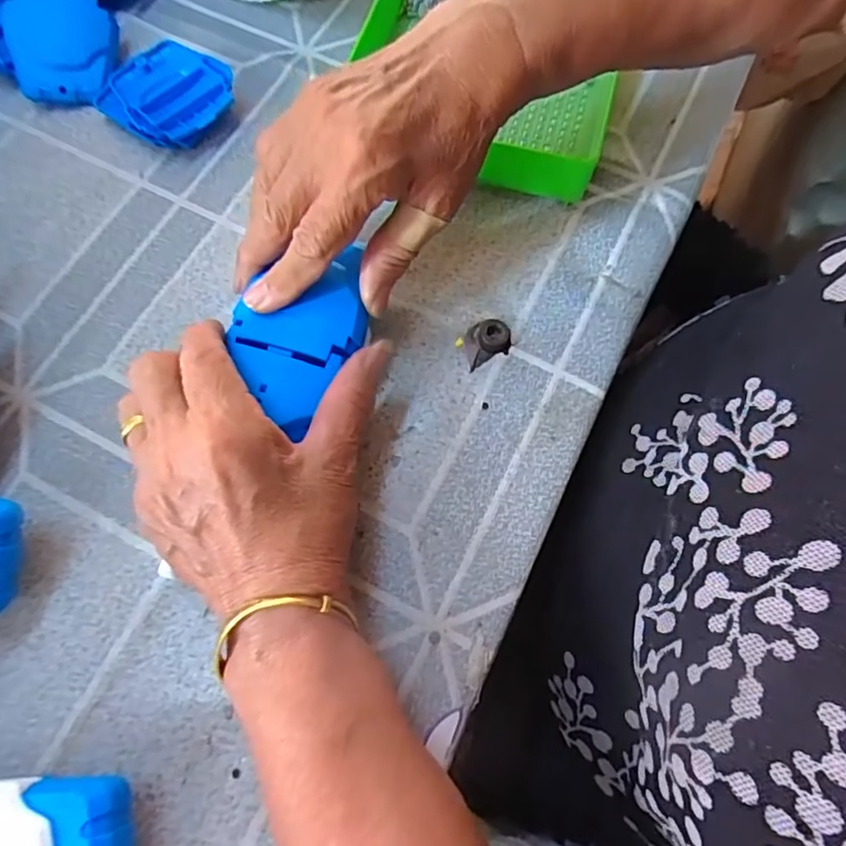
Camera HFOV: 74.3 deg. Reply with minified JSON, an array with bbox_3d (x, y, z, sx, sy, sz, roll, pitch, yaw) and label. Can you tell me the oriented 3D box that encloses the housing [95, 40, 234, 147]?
[{"bbox_3d":[-0.147,-0.188,0.325,0.063,0.020,0.063,0,73,1],"label":"housing"}]

